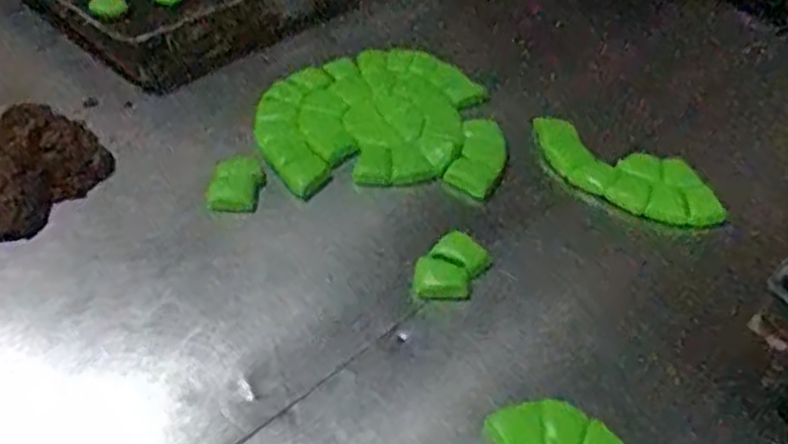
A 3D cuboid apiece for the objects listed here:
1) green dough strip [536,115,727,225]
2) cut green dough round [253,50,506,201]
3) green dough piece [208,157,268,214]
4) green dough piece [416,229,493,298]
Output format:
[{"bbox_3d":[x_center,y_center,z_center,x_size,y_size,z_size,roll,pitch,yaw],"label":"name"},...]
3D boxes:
[{"bbox_3d":[0.268,-0.060,0.930,0.248,0.012,0.106,30,55,34],"label":"green dough strip"},{"bbox_3d":[-0.020,-0.133,0.988,0.290,0.033,0.258,1,44,-1],"label":"cut green dough round"},{"bbox_3d":[-0.176,-0.041,0.885,0.057,0.019,0.072,5,44,3],"label":"green dough piece"},{"bbox_3d":[0.060,0.047,0.818,0.061,0.011,0.091,23,48,20],"label":"green dough piece"}]

